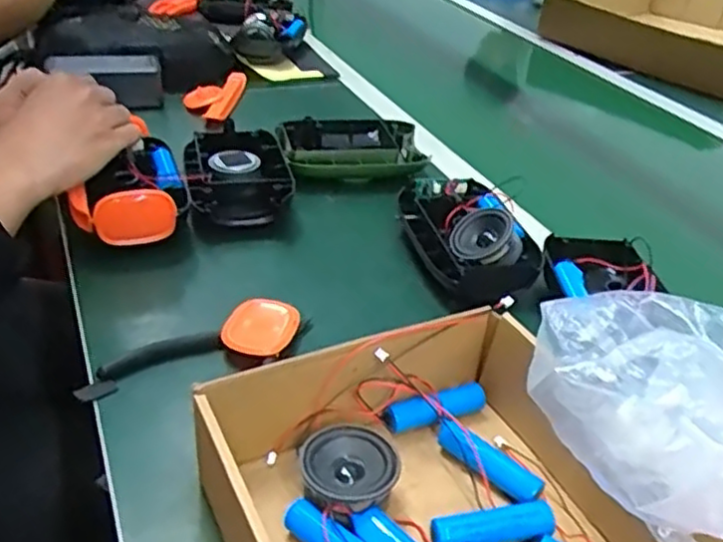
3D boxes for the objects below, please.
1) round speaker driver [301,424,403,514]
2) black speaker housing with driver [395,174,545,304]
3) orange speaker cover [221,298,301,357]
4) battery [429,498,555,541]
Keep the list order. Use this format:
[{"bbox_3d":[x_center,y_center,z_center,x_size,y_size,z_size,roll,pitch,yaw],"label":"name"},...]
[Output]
[{"bbox_3d":[-0.009,0.115,0.393,0.052,0.034,0.053,5,34,-3],"label":"round speaker driver"},{"bbox_3d":[0.094,-0.025,0.614,0.095,0.062,0.175,-2,35,-13],"label":"black speaker housing with driver"},{"bbox_3d":[-0.073,0.040,0.508,0.047,0.010,0.057,11,38,10],"label":"orange speaker cover"},{"bbox_3d":[0.070,0.140,0.377,0.067,0.019,0.020,-3,35,-15],"label":"battery"}]

